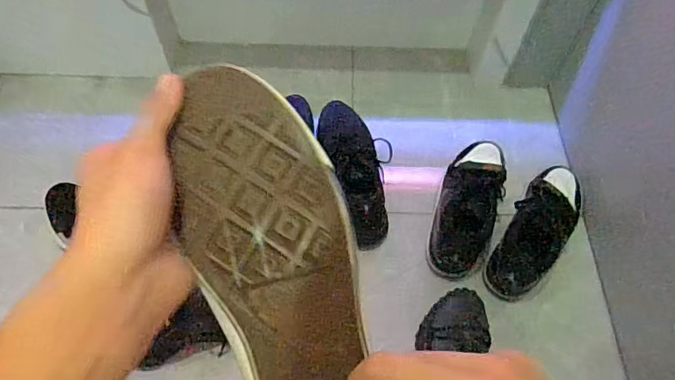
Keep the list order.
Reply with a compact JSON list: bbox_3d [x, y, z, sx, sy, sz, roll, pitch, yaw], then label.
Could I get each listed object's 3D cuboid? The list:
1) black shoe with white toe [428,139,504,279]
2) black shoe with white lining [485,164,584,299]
[{"bbox_3d":[0.241,0.023,0.898,0.106,0.082,0.279,17,60,7],"label":"black shoe with white toe"},{"bbox_3d":[0.363,0.069,0.876,0.102,0.085,0.279,33,77,16],"label":"black shoe with white lining"}]

